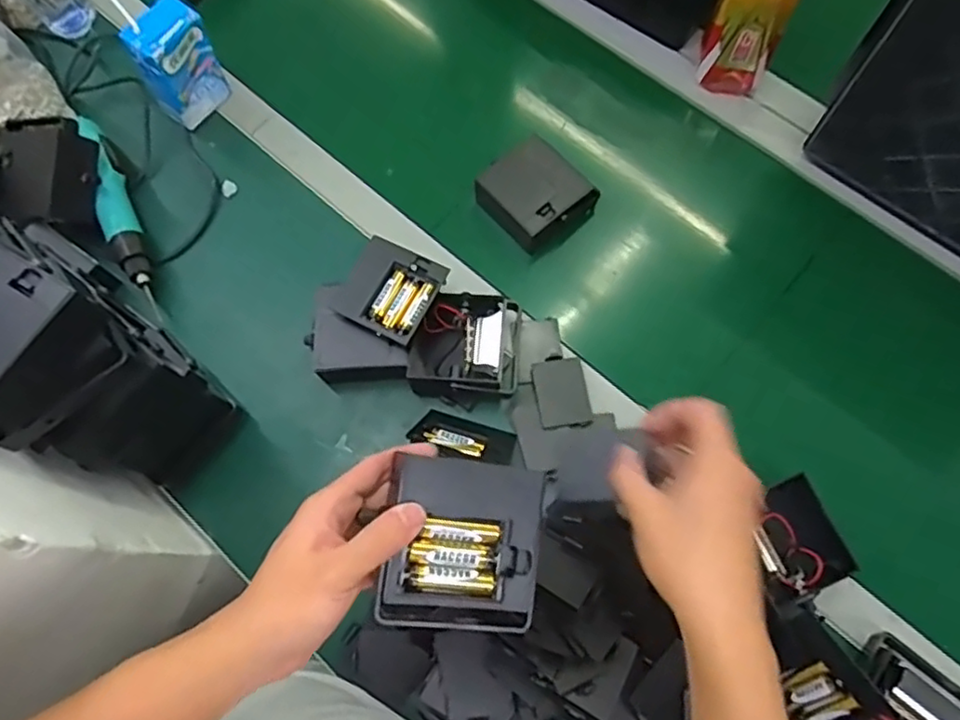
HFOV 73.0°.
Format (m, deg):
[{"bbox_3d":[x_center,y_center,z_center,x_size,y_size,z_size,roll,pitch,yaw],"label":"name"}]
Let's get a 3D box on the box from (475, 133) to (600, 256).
[{"bbox_3d":[0.053,-0.160,0.637,0.088,0.034,0.093,-42,76,-11],"label":"box"}]

